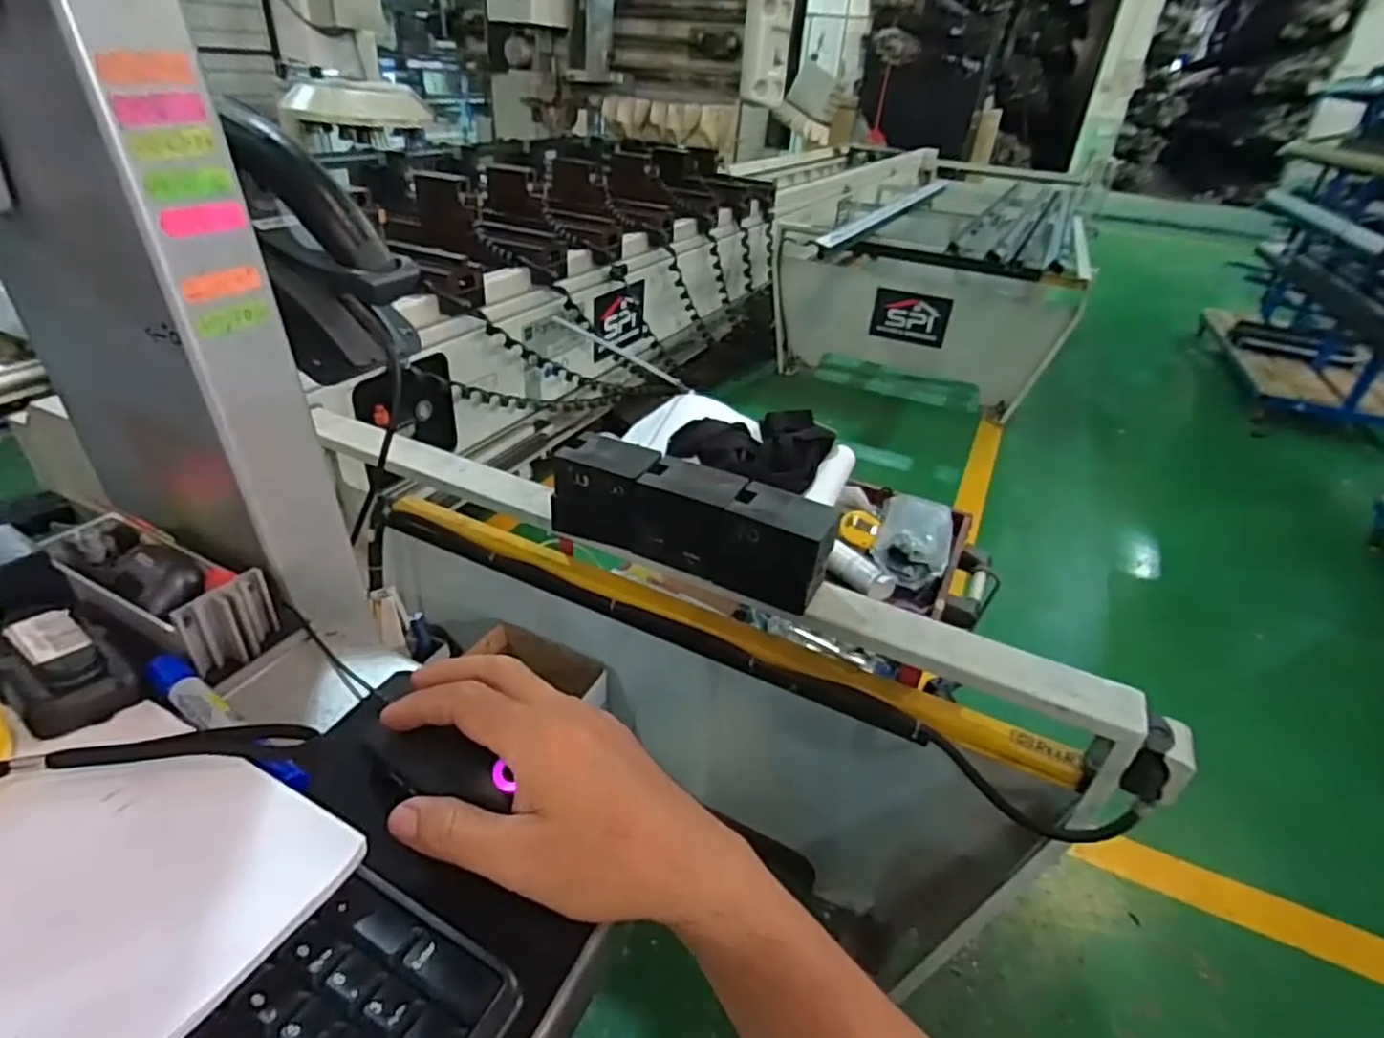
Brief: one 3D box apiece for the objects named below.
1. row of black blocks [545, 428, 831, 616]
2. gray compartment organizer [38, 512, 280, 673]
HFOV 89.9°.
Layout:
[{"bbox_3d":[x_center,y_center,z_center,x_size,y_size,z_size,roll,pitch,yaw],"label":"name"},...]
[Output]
[{"bbox_3d":[-0.005,-0.006,1.027,0.429,0.141,0.118,17,35,19],"label":"row of black blocks"},{"bbox_3d":[-0.329,0.041,0.423,0.153,0.043,0.057,18,35,20],"label":"gray compartment organizer"}]

